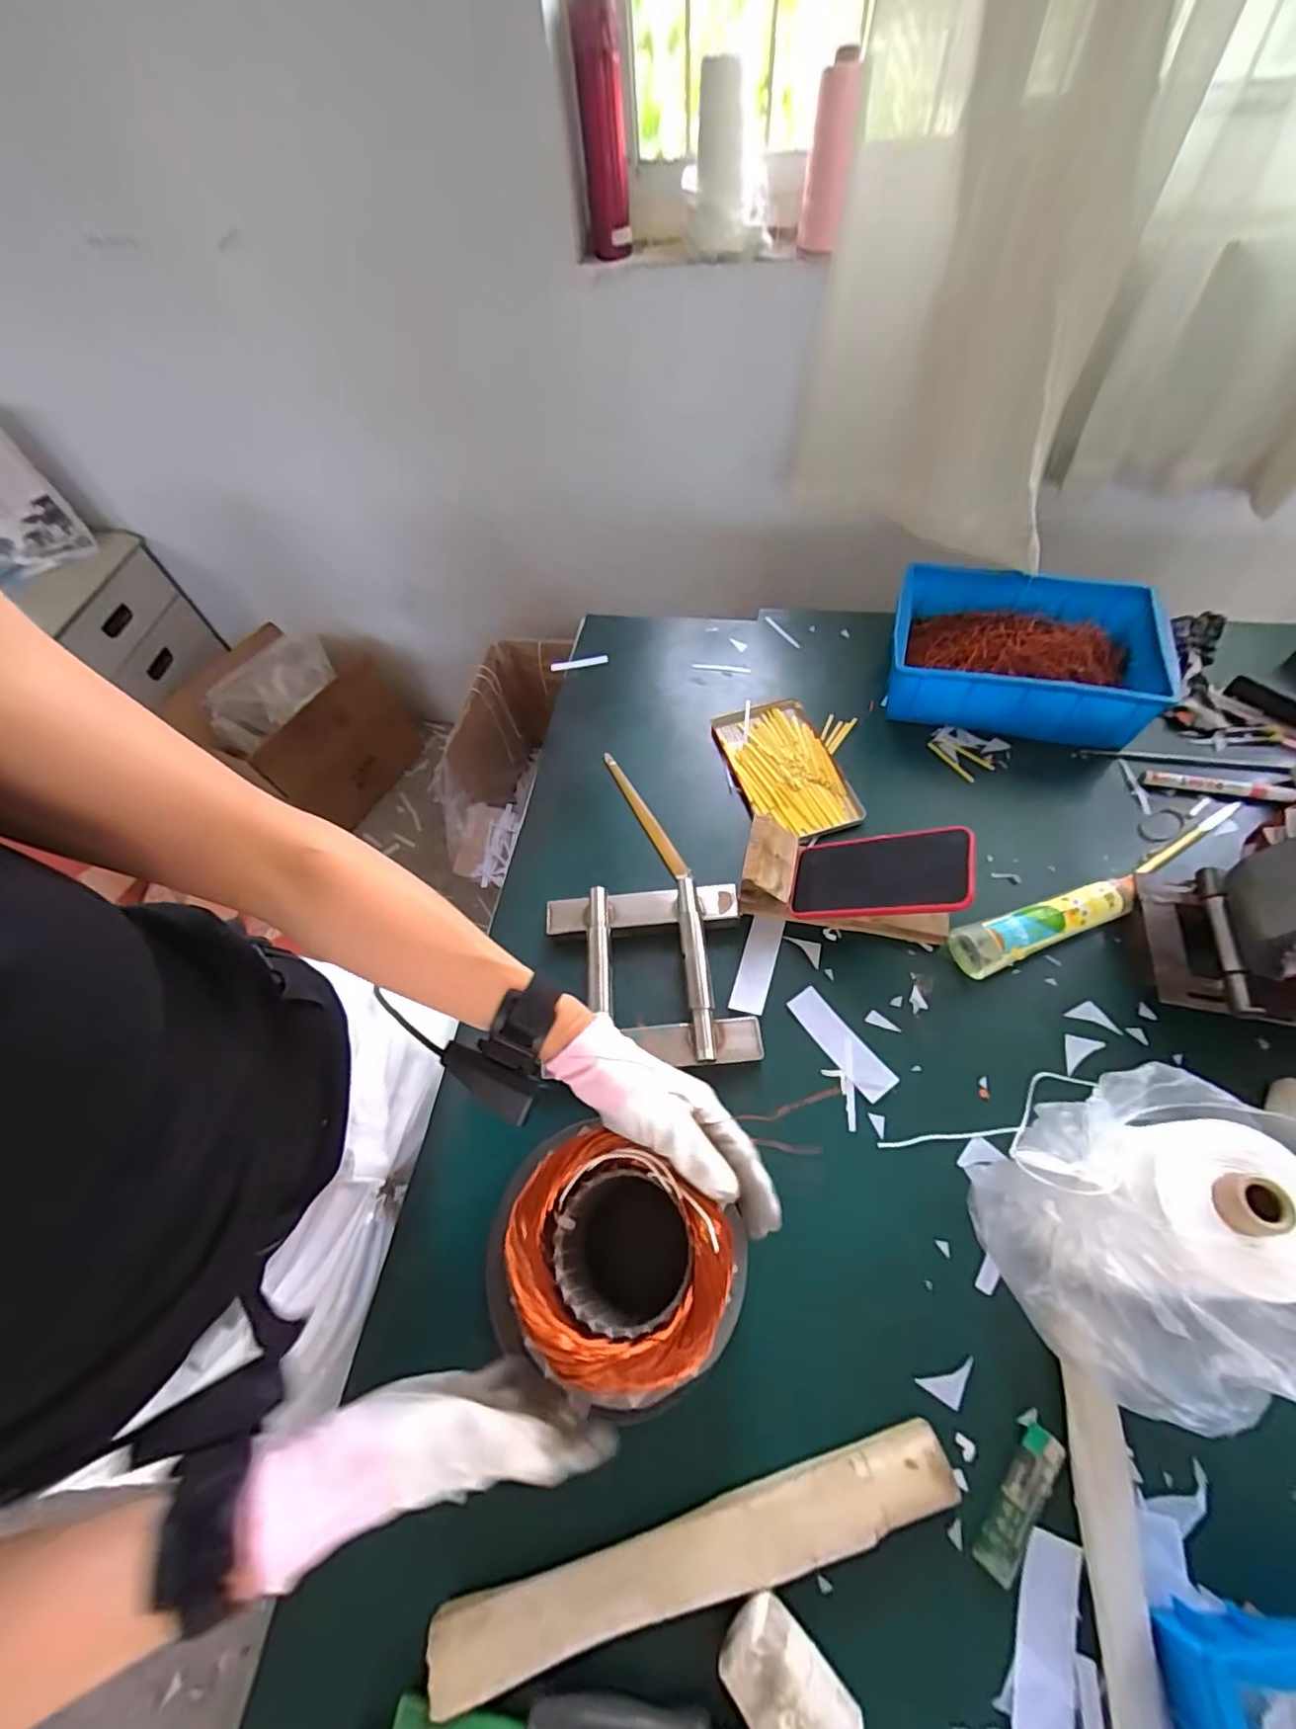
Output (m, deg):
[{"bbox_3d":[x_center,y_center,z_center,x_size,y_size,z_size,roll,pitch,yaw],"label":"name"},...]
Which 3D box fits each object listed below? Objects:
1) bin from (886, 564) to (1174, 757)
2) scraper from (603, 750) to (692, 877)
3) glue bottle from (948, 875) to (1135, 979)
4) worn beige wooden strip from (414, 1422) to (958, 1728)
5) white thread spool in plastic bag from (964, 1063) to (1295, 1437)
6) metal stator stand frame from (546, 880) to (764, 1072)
[{"bbox_3d":[0.442,-0.251,0.715,0.289,0.087,0.194,13,60,12],"label":"bin"},{"bbox_3d":[-0.004,-0.059,0.690,0.018,0.012,0.194,-26,60,-11],"label":"scraper"},{"bbox_3d":[0.380,0.058,0.568,0.186,0.039,0.043,-19,59,-7],"label":"glue bottle"},{"bbox_3d":[0.031,0.434,0.373,0.332,0.025,0.043,-16,59,-5],"label":"worn beige wooden strip"},{"bbox_3d":[0.319,0.234,0.382,0.158,0.176,0.151,-2,59,3],"label":"white thread spool in plastic bag"},{"bbox_3d":[0.002,0.104,0.569,0.186,0.044,0.181,-7,58,0],"label":"metal stator stand frame"}]

